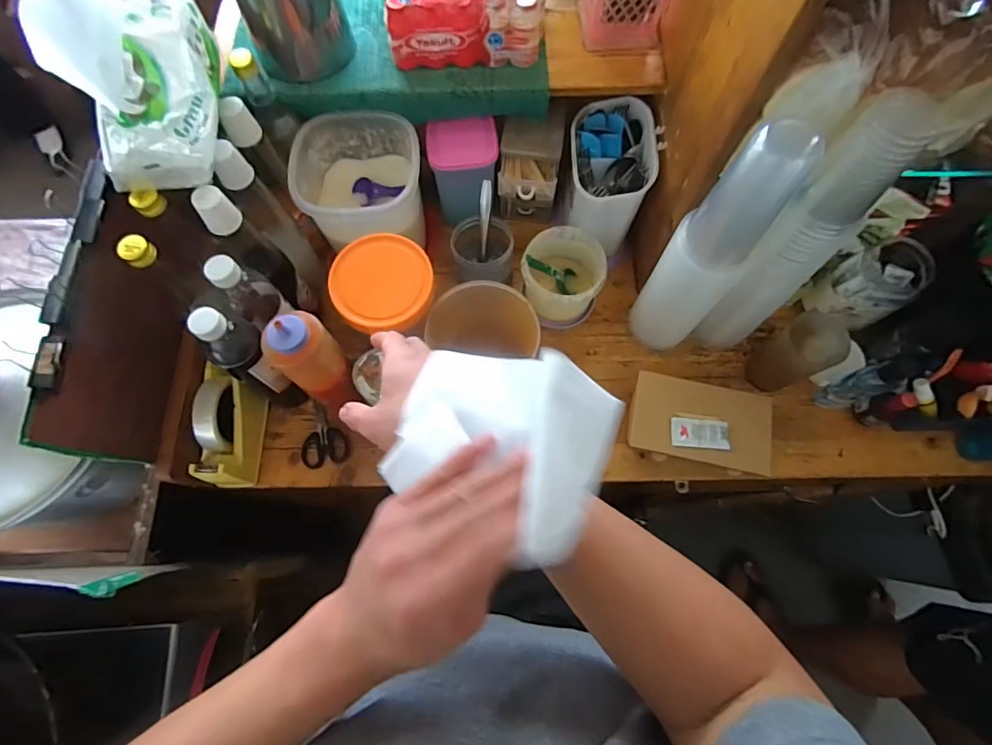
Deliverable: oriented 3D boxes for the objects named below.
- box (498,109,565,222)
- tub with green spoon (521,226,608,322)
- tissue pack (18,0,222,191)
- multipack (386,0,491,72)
[{"bbox_3d":[0.054,-0.298,0.748,0.094,0.143,0.116,11,73,4],"label":"box"},{"bbox_3d":[0.095,-0.143,0.720,0.112,0.084,0.123,0,73,1],"label":"tub with green spoon"},{"bbox_3d":[-0.351,-0.297,0.464,0.113,0.135,0.191,-12,73,-3],"label":"tissue pack"},{"bbox_3d":[-0.073,-0.444,0.611,0.125,0.071,0.080,-3,73,0],"label":"multipack"}]

